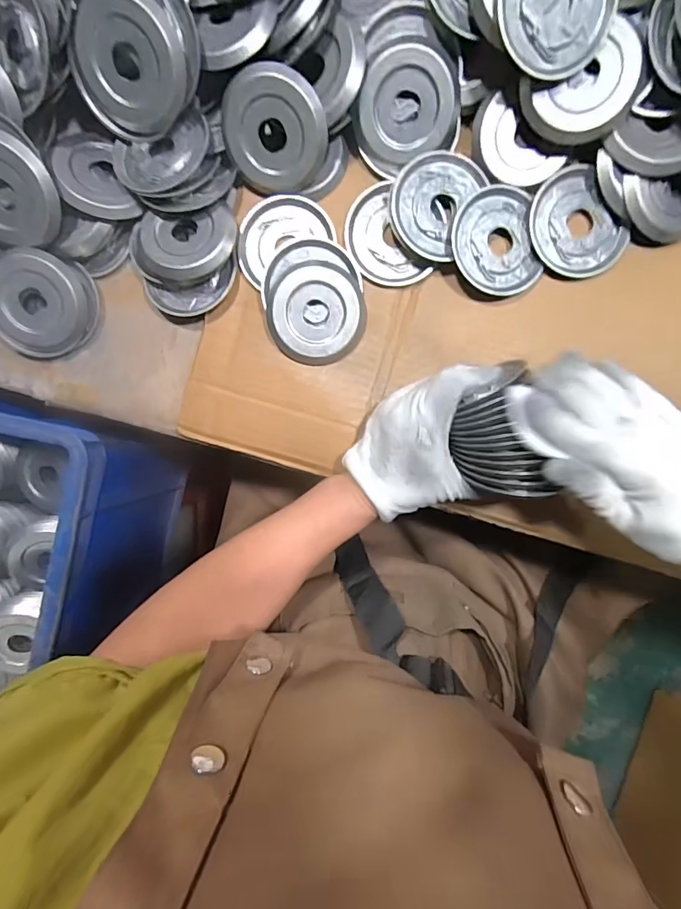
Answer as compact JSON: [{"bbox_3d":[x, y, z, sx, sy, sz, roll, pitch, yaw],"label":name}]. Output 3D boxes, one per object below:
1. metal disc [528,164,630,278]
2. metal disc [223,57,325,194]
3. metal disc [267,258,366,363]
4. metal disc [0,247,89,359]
[{"bbox_3d":[0.196,-0.191,0.372,0.069,0.013,0.085,-34,91,5],"label":"metal disc"},{"bbox_3d":[-0.053,-0.258,0.358,0.081,0.010,0.083,4,132,4],"label":"metal disc"},{"bbox_3d":[-0.022,-0.123,0.389,0.081,0.020,0.082,0,93,3],"label":"metal disc"},{"bbox_3d":[-0.272,-0.133,0.395,0.087,0.022,0.087,14,113,-9],"label":"metal disc"}]

